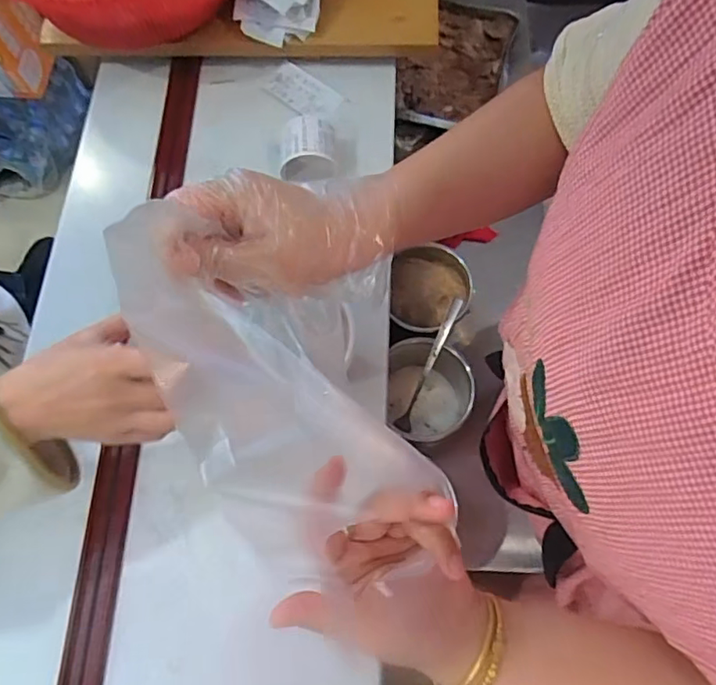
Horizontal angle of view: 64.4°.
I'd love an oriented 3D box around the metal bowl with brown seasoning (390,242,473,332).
[{"bbox_3d":[0.088,-0.058,0.686,0.096,0.050,0.105,2,70,2],"label":"metal bowl with brown seasoning"}]

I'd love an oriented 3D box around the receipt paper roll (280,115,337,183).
[{"bbox_3d":[-0.059,-0.227,0.672,0.062,0.062,0.053,-4,70,0],"label":"receipt paper roll"}]

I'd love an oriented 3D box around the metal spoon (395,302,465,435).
[{"bbox_3d":[0.082,0.029,0.658,0.017,0.025,0.170,25,109,10],"label":"metal spoon"}]

